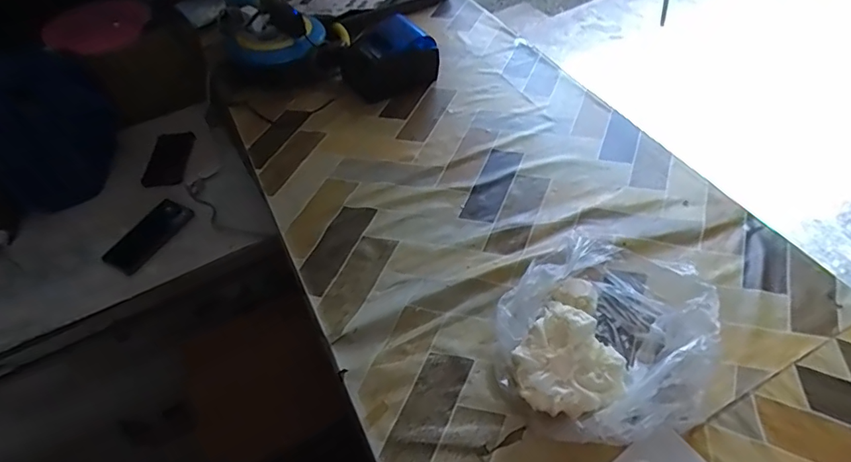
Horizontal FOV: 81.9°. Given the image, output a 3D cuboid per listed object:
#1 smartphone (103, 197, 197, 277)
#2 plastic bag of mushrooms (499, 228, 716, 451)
[{"bbox_3d":[-0.519,0.007,0.924,0.076,0.012,0.162,29,58,8],"label":"smartphone"},{"bbox_3d":[0.196,0.103,0.540,0.212,0.066,0.246,15,51,13],"label":"plastic bag of mushrooms"}]

